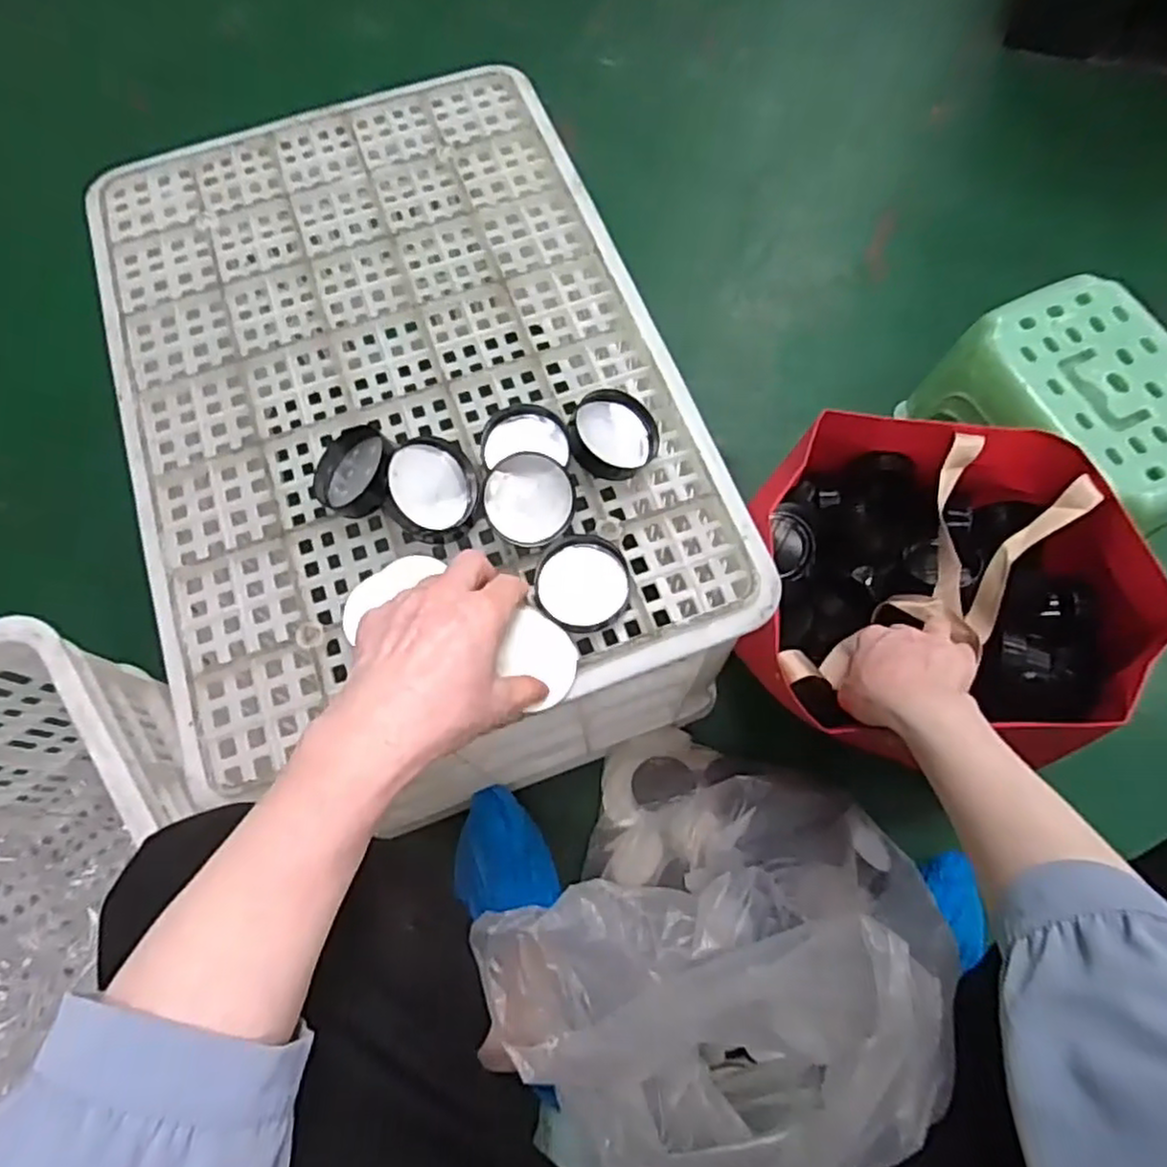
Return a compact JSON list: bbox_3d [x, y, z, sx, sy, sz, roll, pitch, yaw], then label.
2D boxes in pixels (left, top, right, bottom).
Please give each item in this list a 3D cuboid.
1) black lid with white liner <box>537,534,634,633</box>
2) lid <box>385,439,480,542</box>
[{"bbox_3d":[-0.001,-0.001,0.500,0.062,0.022,0.067,-1,70,1],"label":"black lid with white liner"},{"bbox_3d":[-0.107,-0.066,0.507,0.063,0.026,0.069,-2,94,-27],"label":"lid"}]

